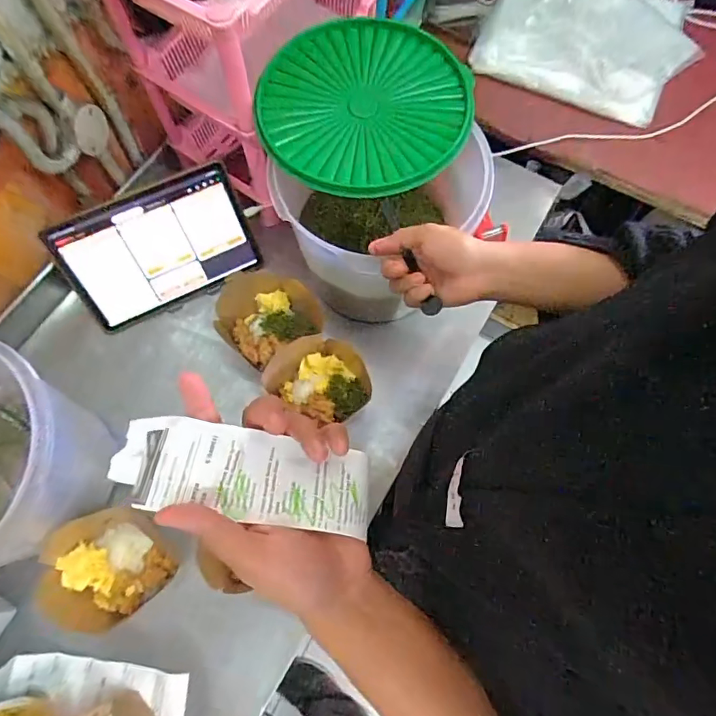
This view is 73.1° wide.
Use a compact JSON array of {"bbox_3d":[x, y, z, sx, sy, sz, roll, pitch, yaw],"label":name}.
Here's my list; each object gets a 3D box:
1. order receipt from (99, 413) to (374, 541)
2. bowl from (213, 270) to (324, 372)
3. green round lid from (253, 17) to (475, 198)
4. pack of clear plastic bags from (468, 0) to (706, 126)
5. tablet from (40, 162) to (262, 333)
[{"bbox_3d":[-0.066,0.071,0.293,0.152,0.022,0.051,14,70,-9],"label":"order receipt"},{"bbox_3d":[-0.129,-0.063,0.683,0.130,0.067,0.113,-38,76,-14],"label":"bowl"},{"bbox_3d":[0.008,-0.294,0.559,0.246,0.027,0.228,1,71,-2],"label":"green round lid"},{"bbox_3d":[0.403,-0.571,0.839,0.352,0.066,0.306,19,71,5],"label":"pack of clear plastic bags"},{"bbox_3d":[-0.278,-0.154,0.682,0.254,0.166,0.012,-26,39,-9],"label":"tablet"}]

